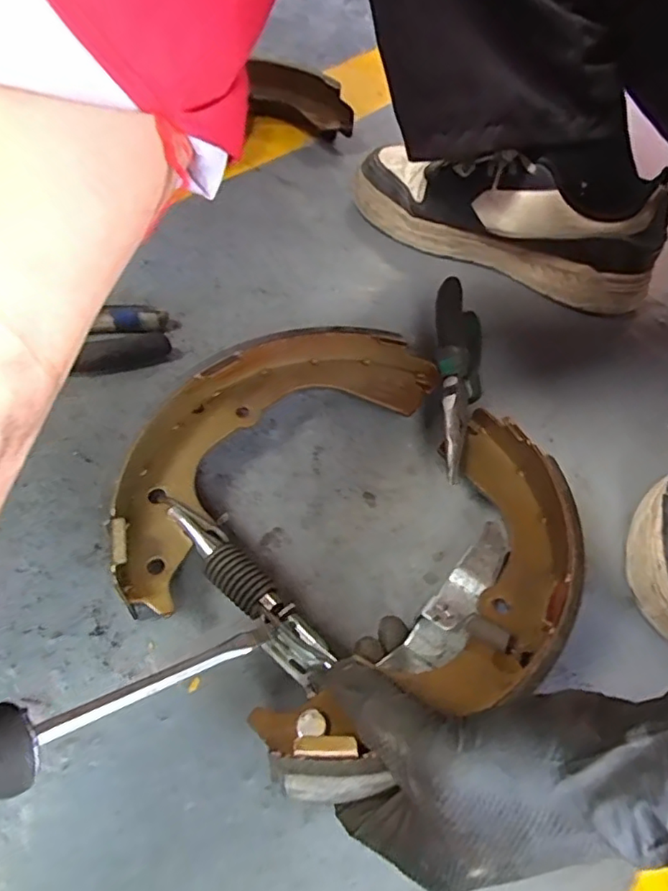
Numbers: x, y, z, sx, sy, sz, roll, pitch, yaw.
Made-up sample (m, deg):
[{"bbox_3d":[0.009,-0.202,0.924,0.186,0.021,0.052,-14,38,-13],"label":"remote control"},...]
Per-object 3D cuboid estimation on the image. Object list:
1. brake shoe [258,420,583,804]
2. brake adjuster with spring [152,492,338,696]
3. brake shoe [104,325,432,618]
[{"bbox_3d":[0.063,0.070,0.291,0.096,0.043,0.245,35,52,18],"label":"brake shoe"},{"bbox_3d":[-0.050,0.069,0.298,0.022,0.020,0.129,-35,66,-26],"label":"brake adjuster with spring"},{"bbox_3d":[-0.046,-0.007,0.359,0.099,0.058,0.234,41,61,21],"label":"brake shoe"}]

